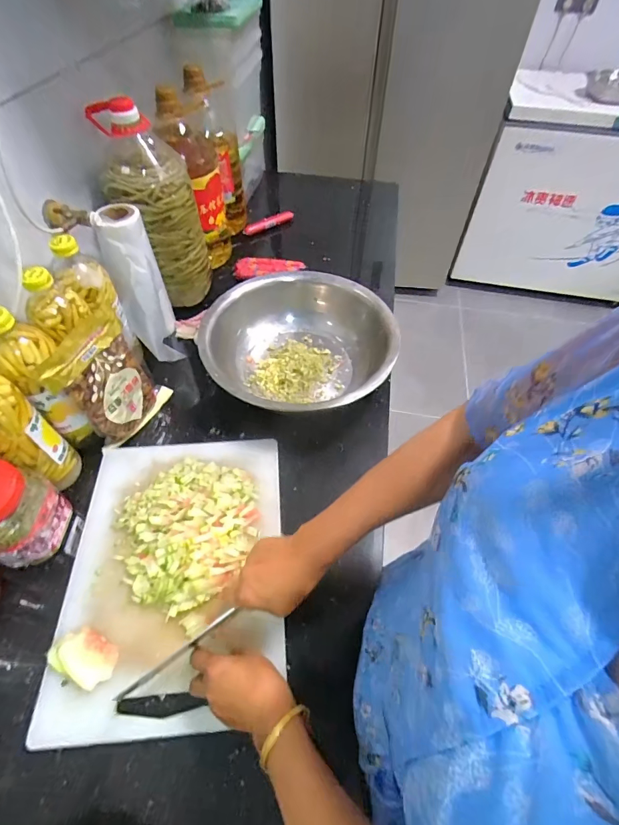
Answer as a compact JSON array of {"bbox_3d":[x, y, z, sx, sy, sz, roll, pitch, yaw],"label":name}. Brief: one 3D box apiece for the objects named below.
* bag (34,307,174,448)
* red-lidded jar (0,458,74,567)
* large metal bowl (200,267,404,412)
[{"bbox_3d":[-0.328,-0.048,0.642,0.068,0.190,0.150,17,55,11],"label":"bag"},{"bbox_3d":[-0.410,0.138,0.527,0.090,0.137,0.113,-3,54,-3],"label":"red-lidded jar"},{"bbox_3d":[-0.018,-0.119,0.766,0.359,0.123,0.349,1,54,-1],"label":"large metal bowl"}]

